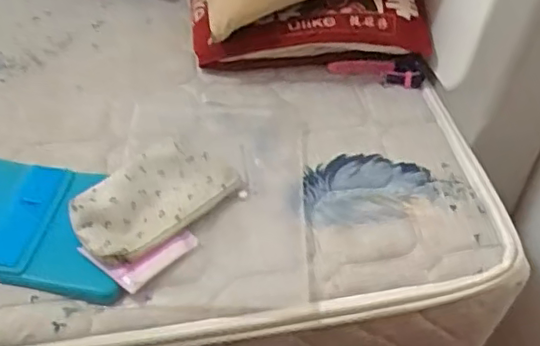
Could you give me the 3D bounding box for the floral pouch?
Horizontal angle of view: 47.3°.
[{"bbox_3d":[-0.136,0.023,0.729,0.109,0.032,0.204,34,48,29],"label":"floral pouch"}]

